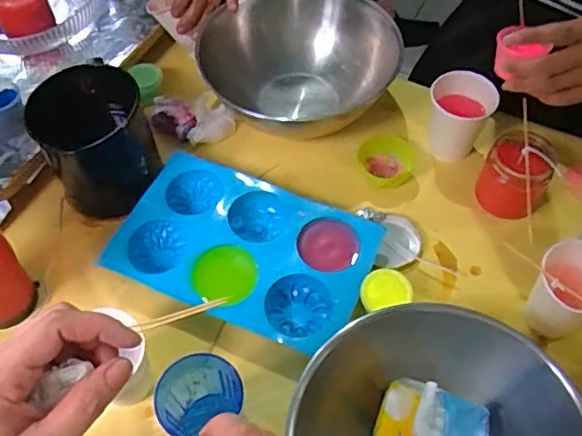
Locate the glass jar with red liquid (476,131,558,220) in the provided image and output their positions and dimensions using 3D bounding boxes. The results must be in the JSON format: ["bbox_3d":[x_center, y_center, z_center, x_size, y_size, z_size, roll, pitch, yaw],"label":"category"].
[{"bbox_3d":[0.245,-0.045,0.636,0.068,0.080,0.064,-1,56,1],"label":"glass jar with red liquid"}]

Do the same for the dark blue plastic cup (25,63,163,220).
[{"bbox_3d":[-0.216,-0.091,0.649,0.118,0.124,0.124,-1,56,1],"label":"dark blue plastic cup"}]

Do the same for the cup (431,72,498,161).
[{"bbox_3d":[0.196,-0.121,0.690,0.069,0.085,0.064,-14,57,-7],"label":"cup"}]

